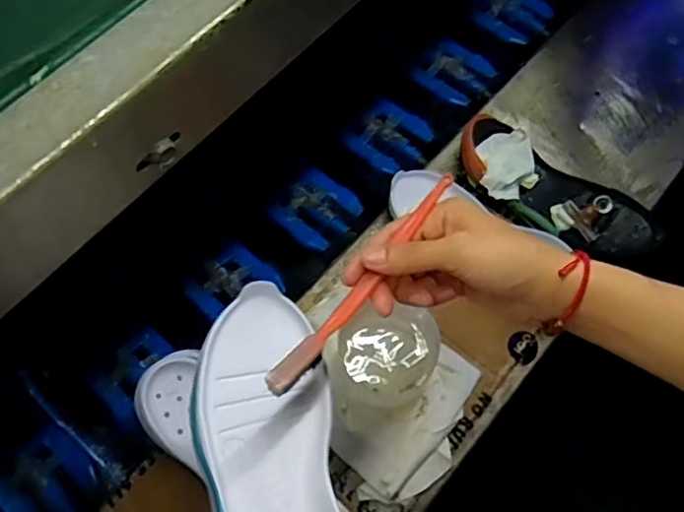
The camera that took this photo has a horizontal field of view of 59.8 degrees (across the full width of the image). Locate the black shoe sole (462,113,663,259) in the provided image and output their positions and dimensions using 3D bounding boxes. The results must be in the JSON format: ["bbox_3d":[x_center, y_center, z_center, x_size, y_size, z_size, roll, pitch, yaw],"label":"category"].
[{"bbox_3d":[0.240,-0.070,0.676,0.239,0.047,0.092,32,74,11],"label":"black shoe sole"}]

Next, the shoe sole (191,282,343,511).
[{"bbox_3d":[-0.039,0.134,0.362,0.082,0.037,0.233,-13,63,-5],"label":"shoe sole"}]

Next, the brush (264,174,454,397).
[{"bbox_3d":[0.015,0.016,0.365,0.014,0.015,0.169,38,77,14],"label":"brush"}]

